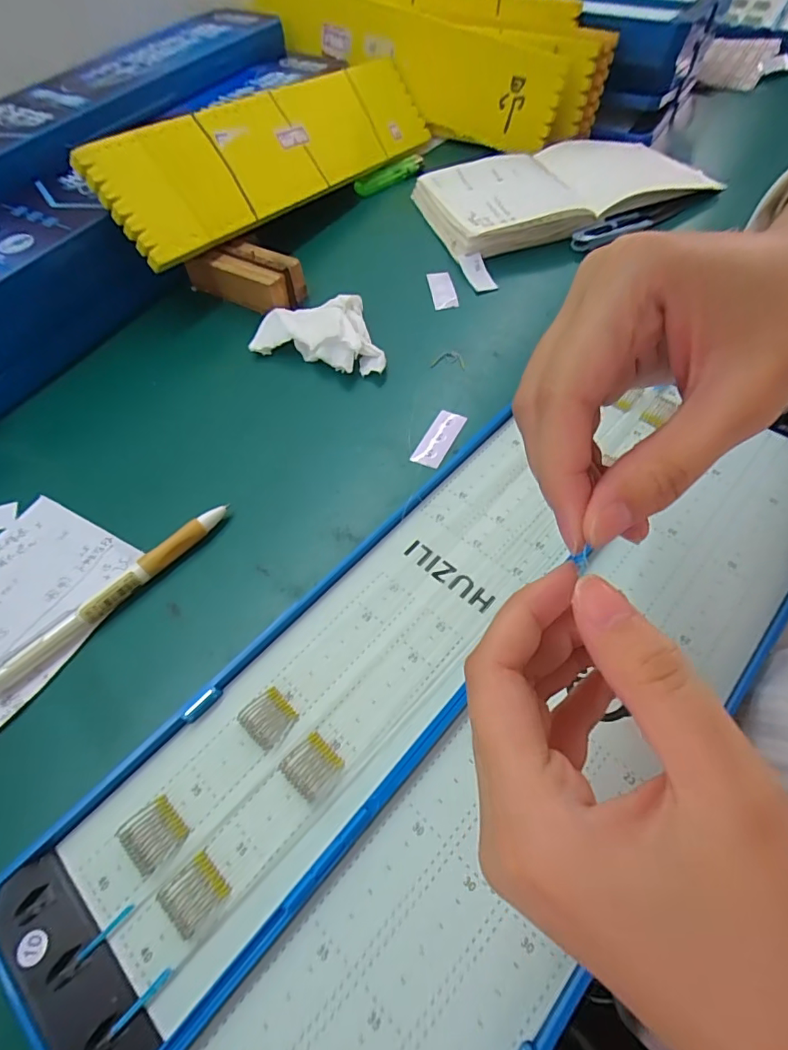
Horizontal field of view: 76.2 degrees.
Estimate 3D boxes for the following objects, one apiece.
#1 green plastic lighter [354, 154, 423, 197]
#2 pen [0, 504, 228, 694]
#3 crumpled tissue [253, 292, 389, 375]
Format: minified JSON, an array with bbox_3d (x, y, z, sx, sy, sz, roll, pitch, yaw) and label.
[{"bbox_3d":[-0.001,-0.344,0.490,0.015,0.013,0.091,37,67,24],"label":"green plastic lighter"},{"bbox_3d":[-0.146,0.037,0.258,0.011,0.012,0.143,38,67,25],"label":"pen"},{"bbox_3d":[-0.047,-0.140,0.361,0.099,0.018,0.062,18,60,15],"label":"crumpled tissue"}]

